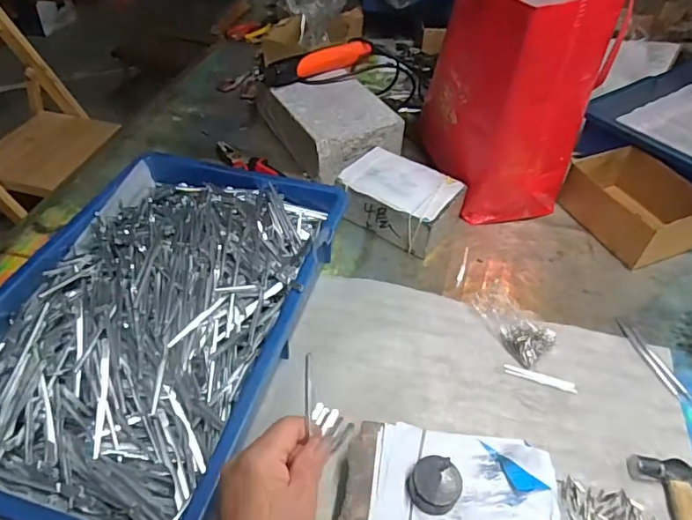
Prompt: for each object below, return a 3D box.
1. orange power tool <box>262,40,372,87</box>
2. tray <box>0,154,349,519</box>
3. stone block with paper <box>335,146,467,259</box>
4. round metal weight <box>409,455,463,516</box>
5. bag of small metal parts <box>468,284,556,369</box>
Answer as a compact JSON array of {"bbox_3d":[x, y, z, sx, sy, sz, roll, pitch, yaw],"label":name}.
[{"bbox_3d":[-0.038,-0.321,0.795,0.195,0.040,0.046,-26,52,-25],"label":"orange power tool"},{"bbox_3d":[-0.191,0.044,0.507,0.288,0.068,0.427,12,46,9],"label":"tray"},{"bbox_3d":[0.073,-0.083,0.674,0.149,0.065,0.110,25,50,21],"label":"stone block with paper"},{"bbox_3d":[0.070,0.176,0.390,0.037,0.021,0.039,1,45,-1],"label":"round metal weight"},{"bbox_3d":[0.186,0.064,0.552,0.061,0.031,0.092,-29,54,-28],"label":"bag of small metal parts"}]

